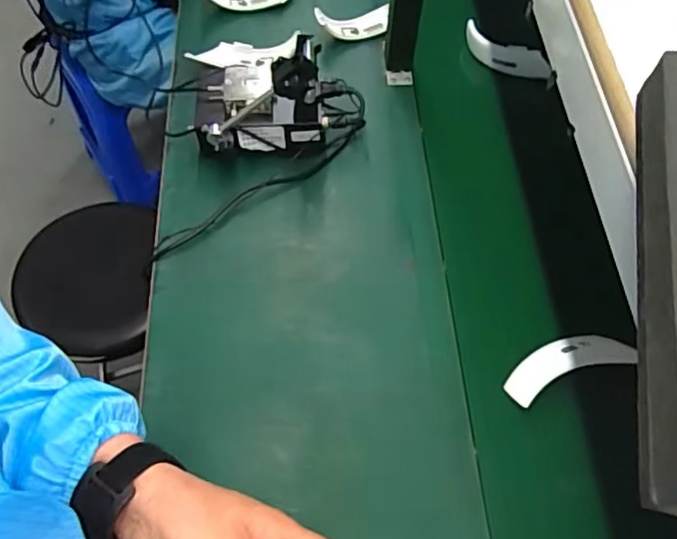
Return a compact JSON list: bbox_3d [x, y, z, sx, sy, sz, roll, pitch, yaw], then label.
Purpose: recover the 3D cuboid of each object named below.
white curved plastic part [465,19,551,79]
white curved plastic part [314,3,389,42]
[{"bbox_3d":[0.272,-0.352,0.954,0.155,0.052,0.026,34,67,17],"label":"white curved plastic part"},{"bbox_3d":[0.026,-0.409,0.964,0.126,0.046,0.046,-15,63,-7],"label":"white curved plastic part"}]

